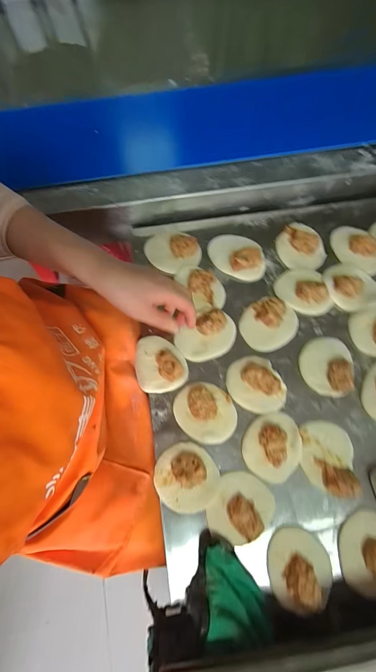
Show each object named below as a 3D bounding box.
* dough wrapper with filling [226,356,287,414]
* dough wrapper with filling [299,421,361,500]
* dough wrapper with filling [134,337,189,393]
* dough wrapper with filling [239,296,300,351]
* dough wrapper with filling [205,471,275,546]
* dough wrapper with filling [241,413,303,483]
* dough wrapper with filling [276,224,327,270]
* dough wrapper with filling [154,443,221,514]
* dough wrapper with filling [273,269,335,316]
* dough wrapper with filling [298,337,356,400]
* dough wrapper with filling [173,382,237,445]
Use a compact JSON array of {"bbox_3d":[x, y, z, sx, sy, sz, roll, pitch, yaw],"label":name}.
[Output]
[{"bbox_3d":[0.104,0.076,0.433,0.075,0.022,0.090,-26,76,-8],"label":"dough wrapper with filling"},{"bbox_3d":[0.205,0.176,0.408,0.076,0.028,0.097,1,74,0],"label":"dough wrapper with filling"},{"bbox_3d":[-0.044,0.040,0.442,0.079,0.032,0.092,-11,74,-4],"label":"dough wrapper with filling"},{"bbox_3d":[0.133,-0.022,0.460,0.088,0.026,0.083,0,74,0],"label":"dough wrapper with filling"},{"bbox_3d":[0.078,0.239,0.387,0.084,0.026,0.088,0,74,0],"label":"dough wrapper with filling"},{"bbox_3d":[0.128,0.160,0.408,0.091,0.025,0.083,0,74,0],"label":"dough wrapper with filling"},{"bbox_3d":[0.202,-0.161,0.504,0.073,0.025,0.090,-30,76,-8],"label":"dough wrapper with filling"},{"bbox_3d":[-0.001,0.201,0.394,0.088,0.032,0.090,0,74,0],"label":"dough wrapper with filling"},{"bbox_3d":[0.199,-0.080,0.483,0.092,0.024,0.078,3,74,1],"label":"dough wrapper with filling"},{"bbox_3d":[0.219,0.044,0.449,0.077,0.026,0.092,13,74,3],"label":"dough wrapper with filling"},{"bbox_3d":[0.027,0.112,0.419,0.095,0.027,0.083,32,76,8],"label":"dough wrapper with filling"}]

